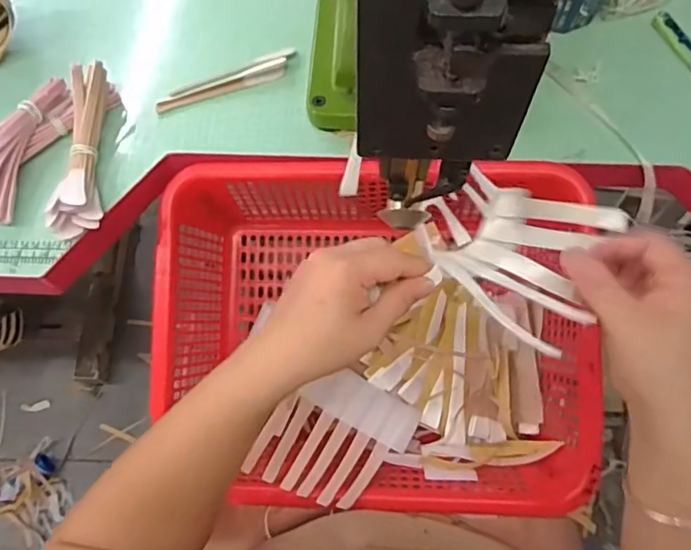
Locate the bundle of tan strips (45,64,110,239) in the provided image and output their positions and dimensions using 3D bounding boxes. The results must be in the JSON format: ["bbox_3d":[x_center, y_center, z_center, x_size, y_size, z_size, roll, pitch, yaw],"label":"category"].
[{"bbox_3d":[-0.253,-0.121,0.541,0.045,0.041,0.170,-5,66,-2],"label":"bundle of tan strips"}]

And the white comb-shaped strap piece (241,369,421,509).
[{"bbox_3d":[-0.021,0.161,0.591,0.156,0.048,0.156,2,47,-3],"label":"white comb-shaped strap piece"}]

